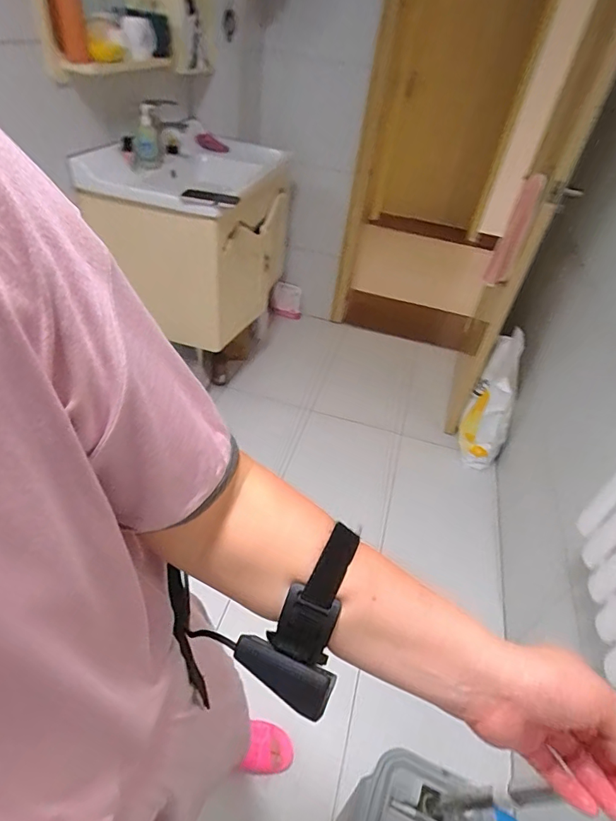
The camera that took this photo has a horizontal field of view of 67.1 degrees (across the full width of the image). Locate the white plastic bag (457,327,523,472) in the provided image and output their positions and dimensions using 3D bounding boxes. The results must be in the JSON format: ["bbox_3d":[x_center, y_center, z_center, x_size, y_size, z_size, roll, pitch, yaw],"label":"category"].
[{"bbox_3d":[0.726,-0.036,1.830,0.182,0.575,0.172,17,17,17],"label":"white plastic bag"}]

